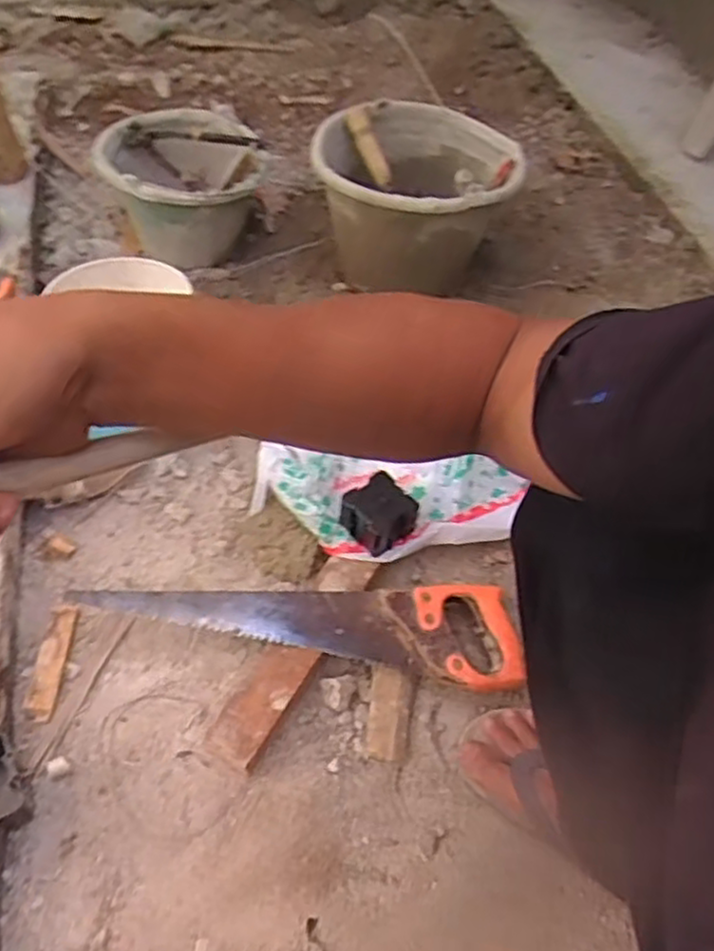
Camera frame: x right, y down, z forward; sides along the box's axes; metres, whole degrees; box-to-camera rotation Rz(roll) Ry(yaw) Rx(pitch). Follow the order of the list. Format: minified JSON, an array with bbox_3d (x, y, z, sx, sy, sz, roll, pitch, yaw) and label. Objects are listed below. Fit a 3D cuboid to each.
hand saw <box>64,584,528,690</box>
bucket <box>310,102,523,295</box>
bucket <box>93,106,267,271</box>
[{"bbox_3d":[-0.055,0.162,0.736,0.442,0.018,0.101,1,66,-5],"label":"hand saw"},{"bbox_3d":[0.096,-0.395,1.098,0.283,0.216,0.283,0,53,0],"label":"bucket"},{"bbox_3d":[-0.268,-0.440,1.159,0.232,0.190,0.227,0,54,-1],"label":"bucket"}]

